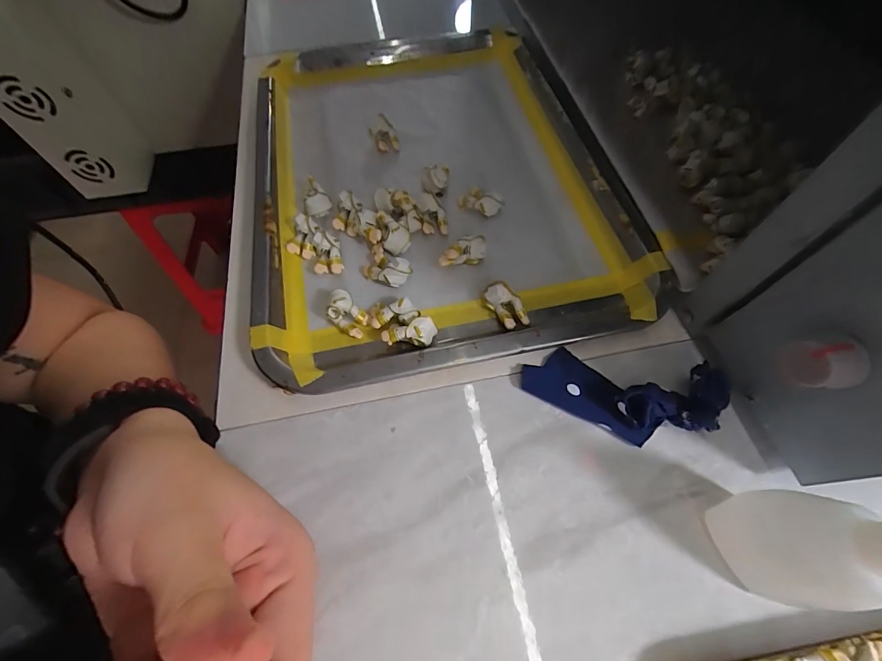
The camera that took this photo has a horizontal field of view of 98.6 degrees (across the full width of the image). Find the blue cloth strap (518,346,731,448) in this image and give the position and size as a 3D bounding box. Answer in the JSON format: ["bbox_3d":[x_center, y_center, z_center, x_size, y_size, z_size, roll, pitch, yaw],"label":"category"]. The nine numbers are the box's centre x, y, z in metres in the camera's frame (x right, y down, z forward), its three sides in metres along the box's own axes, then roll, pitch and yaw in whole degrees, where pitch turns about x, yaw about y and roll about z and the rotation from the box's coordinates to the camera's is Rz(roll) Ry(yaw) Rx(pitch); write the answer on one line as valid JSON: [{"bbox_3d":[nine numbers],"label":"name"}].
[{"bbox_3d":[0.101,0.035,0.212,0.106,0.021,0.044,12,62,10],"label":"blue cloth strap"}]

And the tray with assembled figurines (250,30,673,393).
[{"bbox_3d":[-0.008,-0.113,0.294,0.259,0.031,0.307,-12,60,-4],"label":"tray with assembled figurines"}]

